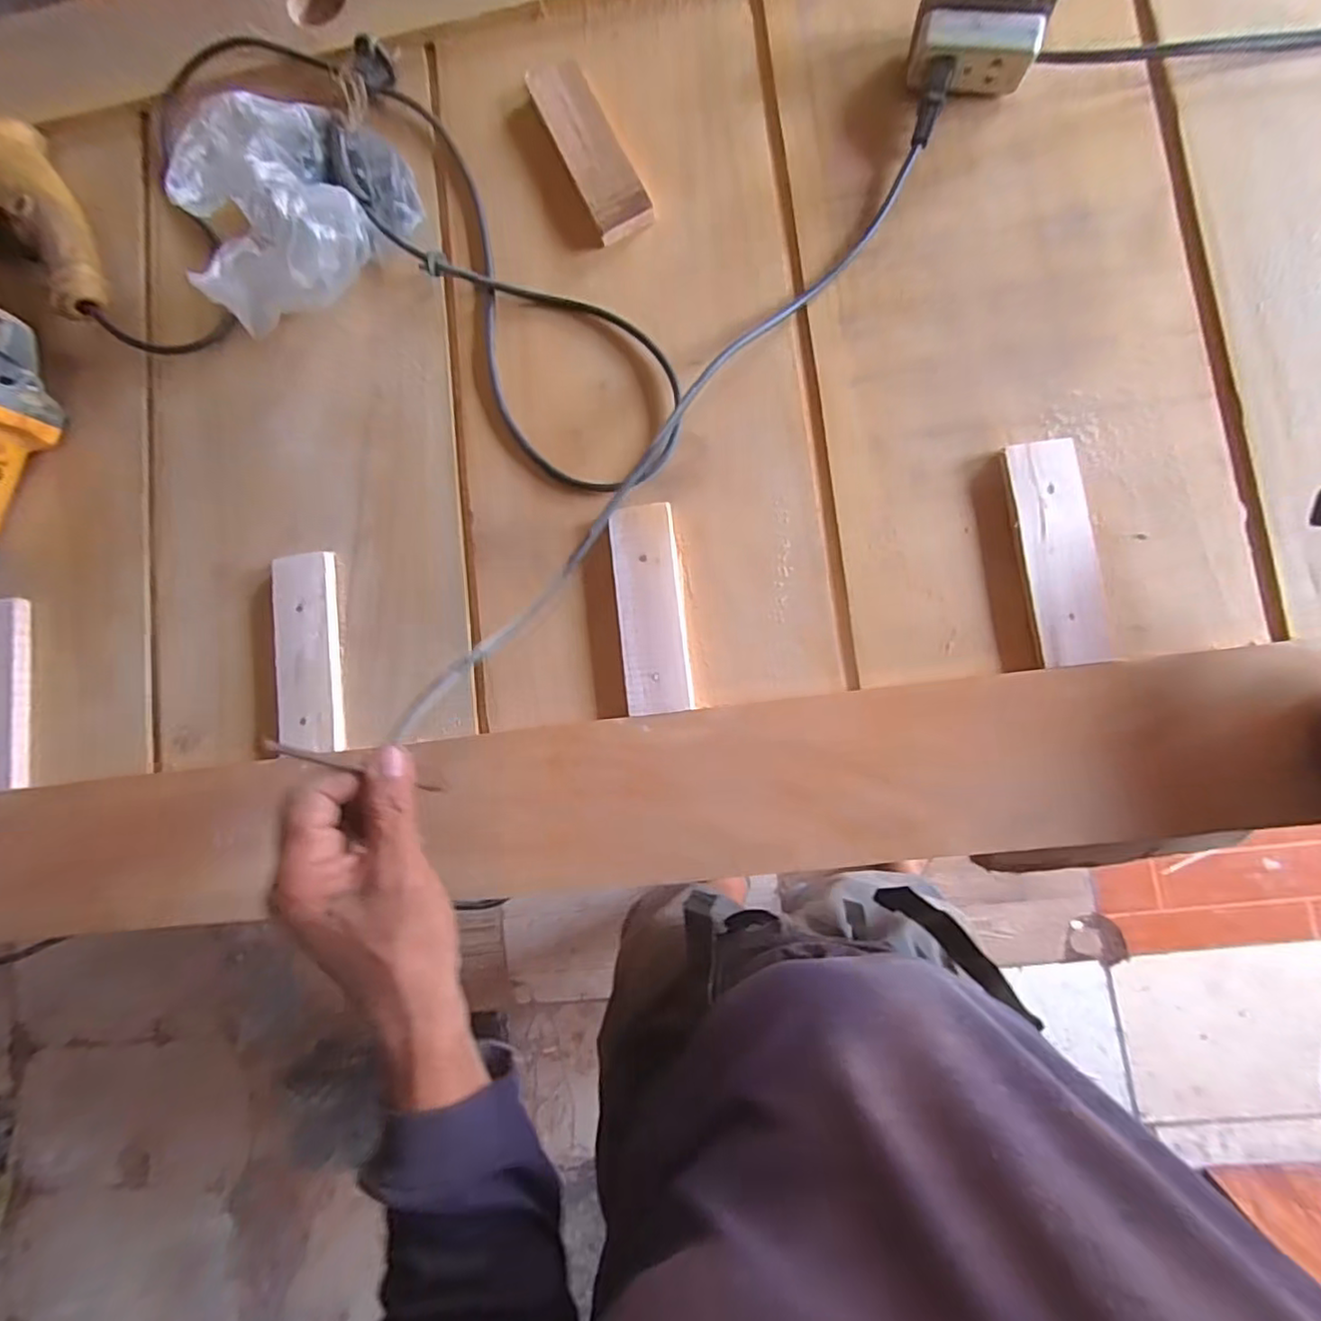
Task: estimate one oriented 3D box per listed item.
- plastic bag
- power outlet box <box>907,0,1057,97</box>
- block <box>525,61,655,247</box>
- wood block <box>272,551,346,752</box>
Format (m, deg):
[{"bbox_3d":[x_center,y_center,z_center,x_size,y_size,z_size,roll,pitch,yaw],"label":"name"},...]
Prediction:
[{"bbox_3d":[-0.275,-0.344,0.470,0.153,0.105,0.184,-6,83,7],"label":"plastic bag"},{"bbox_3d":[0.218,-0.432,0.431,0.082,0.065,0.054,11,86,8],"label":"power outlet box"},{"bbox_3d":[-0.055,-0.401,0.490,0.044,0.015,0.157,-25,81,4],"label":"block"},{"bbox_3d":[-0.268,-0.005,0.479,0.047,0.018,0.147,-8,83,7],"label":"wood block"}]

